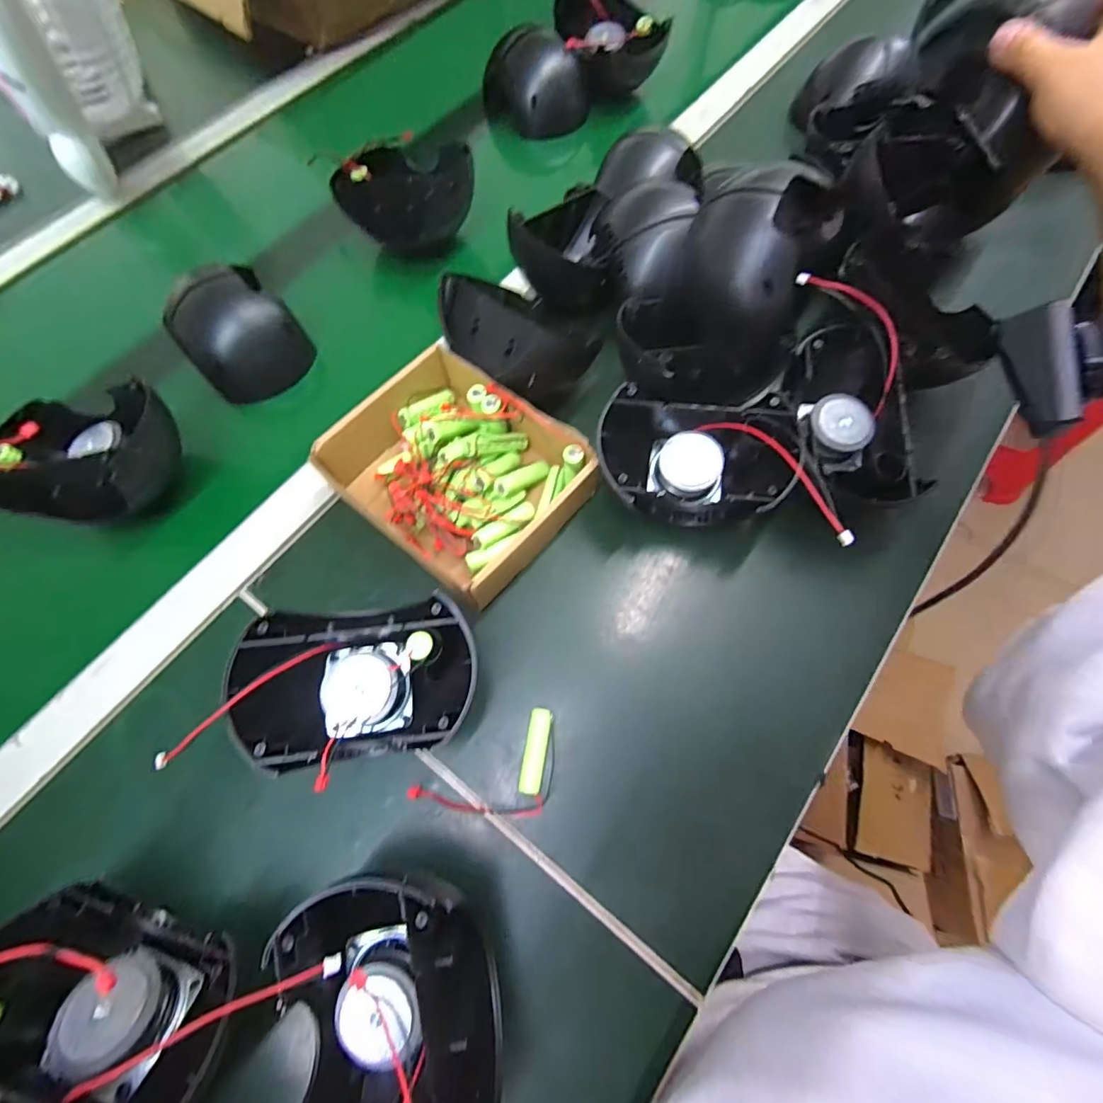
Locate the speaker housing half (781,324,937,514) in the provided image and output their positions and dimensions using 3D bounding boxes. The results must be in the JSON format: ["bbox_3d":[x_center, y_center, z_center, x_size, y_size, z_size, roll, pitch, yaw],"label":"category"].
[{"bbox_3d":[0.210,-0.096,0.367,0.084,0.057,0.139,3,69,2],"label":"speaker housing half"}]

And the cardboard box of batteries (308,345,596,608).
[{"bbox_3d":[-0.073,-0.059,0.378,0.172,0.051,0.143,39,74,15],"label":"cardboard box of batteries"}]

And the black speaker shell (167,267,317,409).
[{"bbox_3d":[-0.275,-0.192,0.444,0.085,0.079,0.091,0,68,1],"label":"black speaker shell"}]

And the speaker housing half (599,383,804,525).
[{"bbox_3d":[0.103,-0.069,0.362,0.135,0.055,0.098,6,69,4],"label":"speaker housing half"}]

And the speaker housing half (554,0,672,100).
[{"bbox_3d":[0.061,-0.573,0.574,0.088,0.079,0.109,-28,71,-10],"label":"speaker housing half"}]

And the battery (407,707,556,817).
[{"bbox_3d":[-0.033,0.147,0.318,0.099,0.013,0.053,-30,71,-10],"label":"battery"}]

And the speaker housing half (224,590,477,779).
[{"bbox_3d":[-0.112,0.083,0.309,0.134,0.072,0.088,-9,69,-3],"label":"speaker housing half"}]

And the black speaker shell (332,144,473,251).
[{"bbox_3d":[-0.134,-0.334,0.484,0.110,0.078,0.087,28,72,12],"label":"black speaker shell"}]

